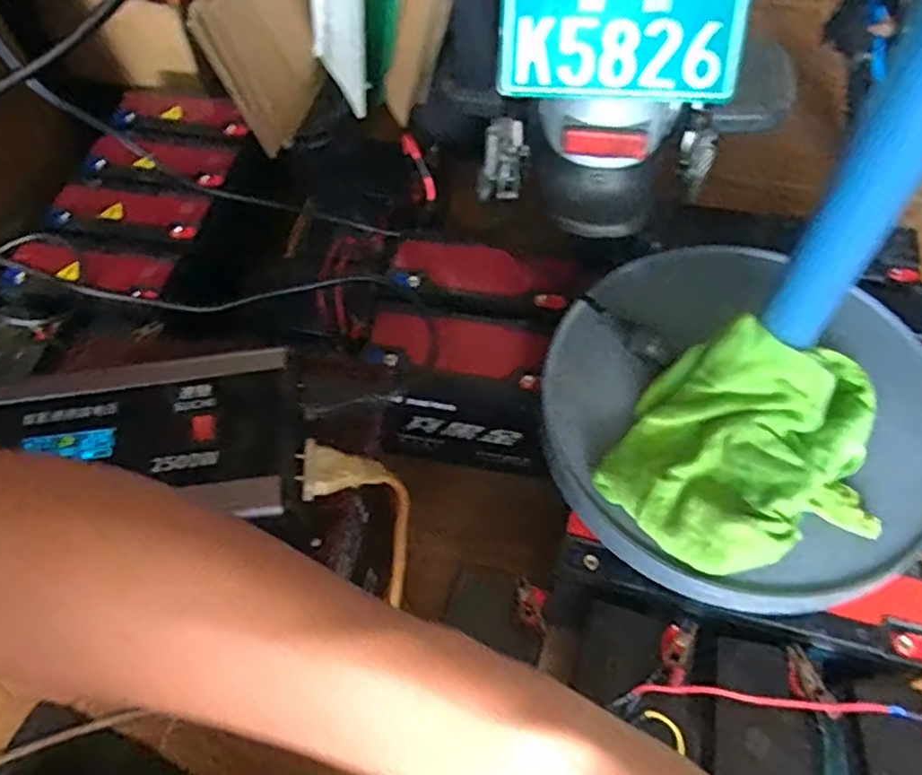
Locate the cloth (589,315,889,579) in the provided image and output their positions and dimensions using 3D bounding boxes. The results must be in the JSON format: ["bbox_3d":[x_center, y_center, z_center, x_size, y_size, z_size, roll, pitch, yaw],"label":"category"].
[{"bbox_3d":[0.192,0.036,0.448,0.188,0.085,0.149,-1,58,3],"label":"cloth"}]

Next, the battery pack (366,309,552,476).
[{"bbox_3d":[0.003,-0.002,0.654,0.158,0.142,0.096,9,59,9],"label":"battery pack"}]

